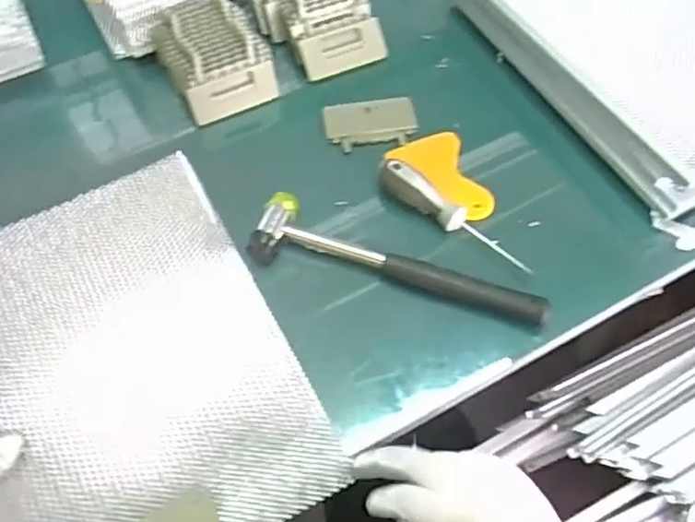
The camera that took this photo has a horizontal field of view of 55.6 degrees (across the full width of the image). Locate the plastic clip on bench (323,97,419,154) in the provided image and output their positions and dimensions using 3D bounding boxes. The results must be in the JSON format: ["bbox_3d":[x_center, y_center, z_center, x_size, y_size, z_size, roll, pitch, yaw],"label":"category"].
[{"bbox_3d":[0.023,-0.131,0.625,0.085,0.014,0.050,-9,58,-4],"label":"plastic clip on bench"}]

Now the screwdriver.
[{"bbox_3d":[0.089,-0.038,0.554,0.145,0.028,0.020,35,65,21],"label":"screwdriver"}]

